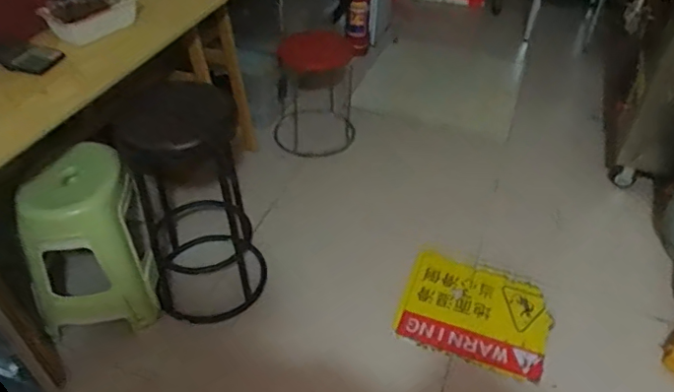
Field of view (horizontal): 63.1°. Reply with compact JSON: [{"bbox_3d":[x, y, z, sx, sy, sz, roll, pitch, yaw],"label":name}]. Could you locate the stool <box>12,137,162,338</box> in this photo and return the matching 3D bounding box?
[{"bbox_3d":[-0.768,0.136,1.705,0.315,0.501,0.331,-11,43,-14],"label":"stool"}]

